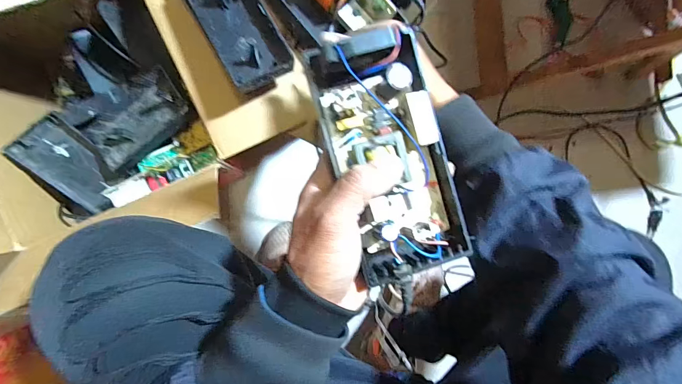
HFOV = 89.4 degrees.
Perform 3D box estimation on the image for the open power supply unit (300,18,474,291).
[{"bbox_3d":[0.038,-0.025,0.247,0.082,0.041,0.166,-21,98,-8],"label":"open power supply unit"}]

